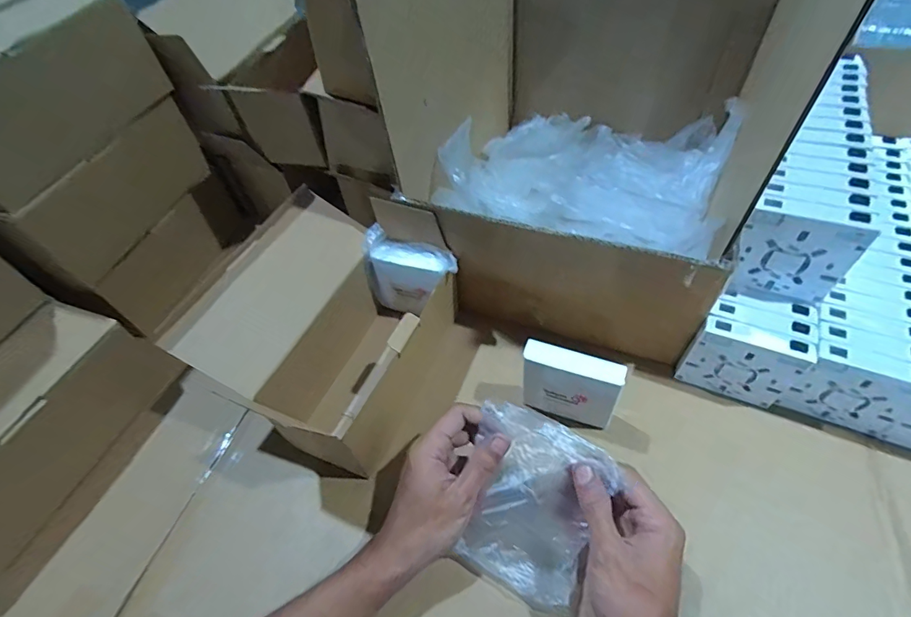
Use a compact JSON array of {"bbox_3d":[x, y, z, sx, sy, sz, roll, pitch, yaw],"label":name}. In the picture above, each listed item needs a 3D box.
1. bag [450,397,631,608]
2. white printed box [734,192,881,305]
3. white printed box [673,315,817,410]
[{"bbox_3d":[0.056,0.153,0.352,0.099,0.020,0.135,15,90,9],"label":"bag"},{"bbox_3d":[0.286,-0.049,0.381,0.082,0.088,0.026,13,56,15],"label":"white printed box"},{"bbox_3d":[0.265,0.052,0.413,0.090,0.084,0.022,17,57,18],"label":"white printed box"}]

